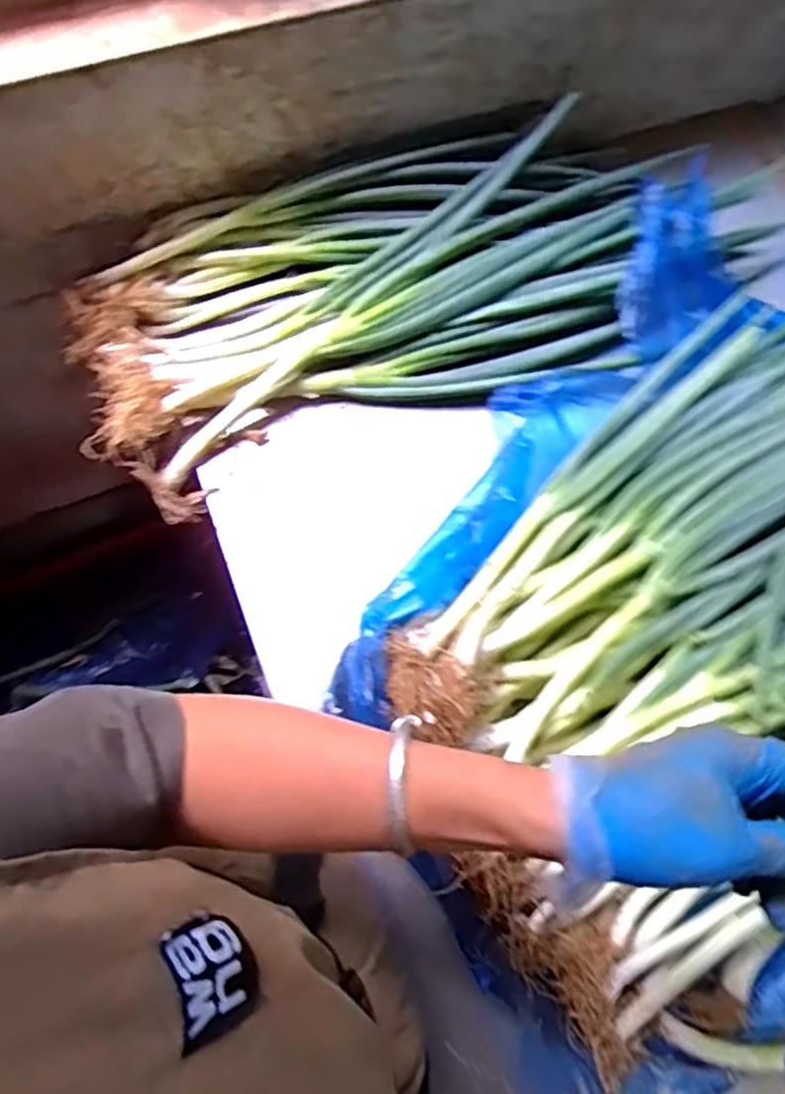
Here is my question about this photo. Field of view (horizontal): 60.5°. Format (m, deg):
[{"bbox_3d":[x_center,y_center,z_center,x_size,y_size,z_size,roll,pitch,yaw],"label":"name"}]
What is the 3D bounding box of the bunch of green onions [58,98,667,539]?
[{"bbox_3d":[-0.013,-0.266,0.695,0.613,0.071,0.292,-18,72,-7],"label":"bunch of green onions"}]

